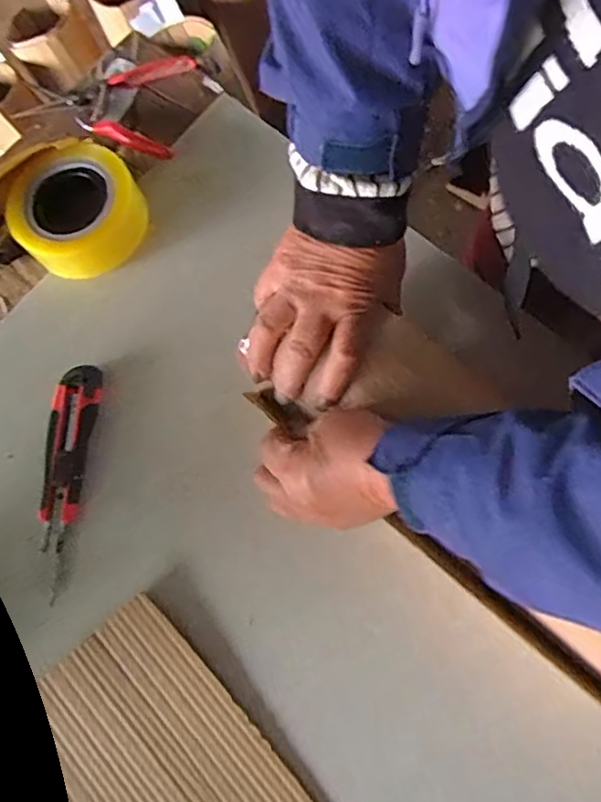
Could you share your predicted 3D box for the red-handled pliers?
[{"bbox_3d":[-0.195,-0.312,0.630,0.157,0.014,0.115,12,76,6],"label":"red-handled pliers"}]

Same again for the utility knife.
[{"bbox_3d":[-0.207,0.063,0.537,0.037,0.018,0.190,7,75,5],"label":"utility knife"}]

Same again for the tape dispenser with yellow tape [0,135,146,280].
[{"bbox_3d":[-0.234,-0.179,0.574,0.178,0.058,0.120,6,75,5],"label":"tape dispenser with yellow tape"}]

